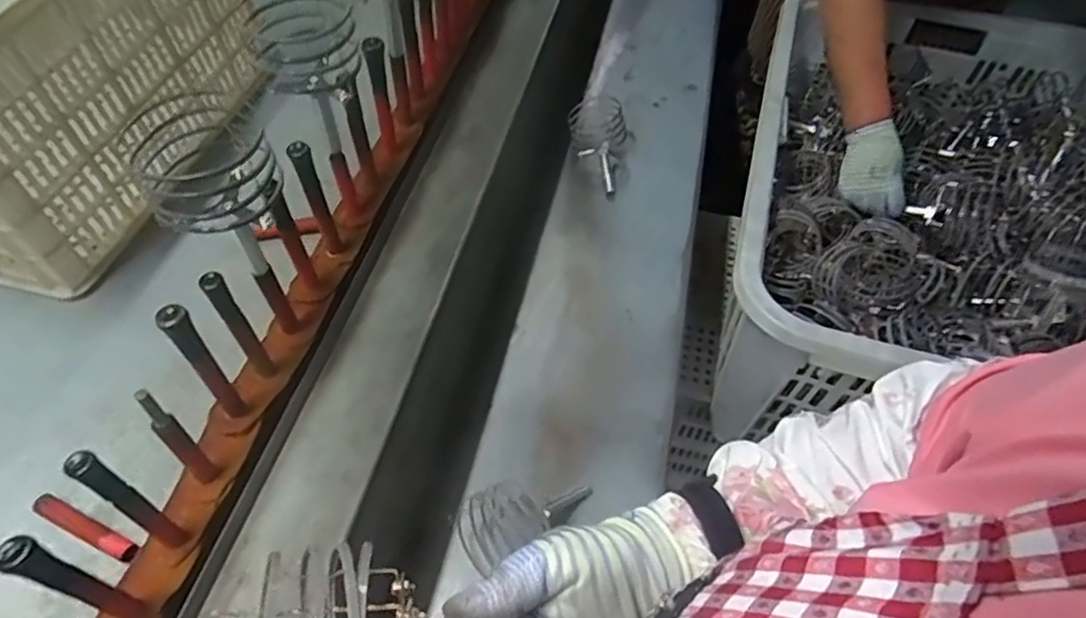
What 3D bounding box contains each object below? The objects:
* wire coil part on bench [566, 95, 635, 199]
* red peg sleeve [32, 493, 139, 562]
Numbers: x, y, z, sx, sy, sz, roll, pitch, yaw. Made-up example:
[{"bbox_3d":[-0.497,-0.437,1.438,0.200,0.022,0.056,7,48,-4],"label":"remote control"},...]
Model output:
[{"bbox_3d":[0.084,-0.259,1.003,0.101,0.089,0.130,11,62,3],"label":"wire coil part on bench"},{"bbox_3d":[-0.370,0.177,0.522,0.094,0.010,0.017,23,64,10],"label":"red peg sleeve"}]

